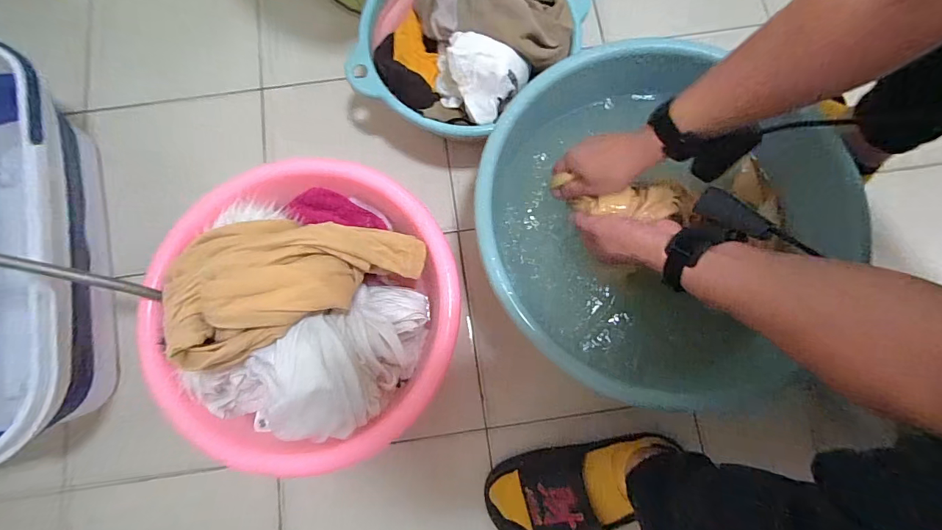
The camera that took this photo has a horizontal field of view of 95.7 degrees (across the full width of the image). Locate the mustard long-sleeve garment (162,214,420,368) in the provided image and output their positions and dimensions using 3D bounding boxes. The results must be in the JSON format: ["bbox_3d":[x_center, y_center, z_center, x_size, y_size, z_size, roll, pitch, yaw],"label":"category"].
[{"bbox_3d":[-0.197,-0.011,0.479,0.260,0.121,0.159,-28,80,-5],"label":"mustard long-sleeve garment"}]

